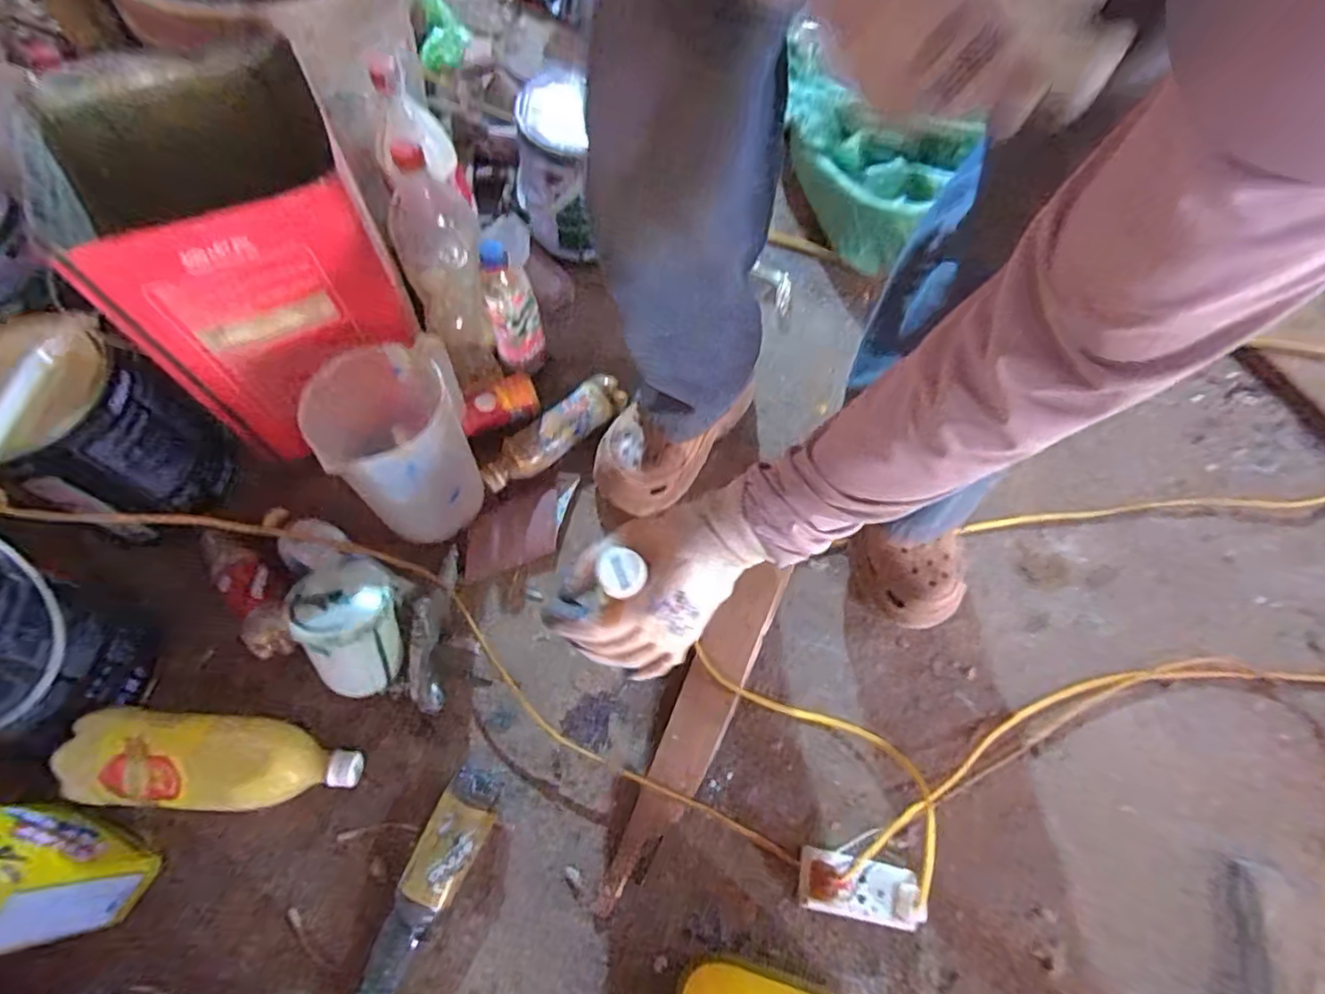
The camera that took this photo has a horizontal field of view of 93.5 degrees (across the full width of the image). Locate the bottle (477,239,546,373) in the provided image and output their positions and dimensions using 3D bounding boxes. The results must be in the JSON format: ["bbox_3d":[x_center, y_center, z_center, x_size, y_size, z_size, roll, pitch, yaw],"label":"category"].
[{"bbox_3d":[-0.187,-0.228,0.769,0.060,0.185,0.045,-14,67,-10],"label":"bottle"}]

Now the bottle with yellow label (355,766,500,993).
[{"bbox_3d":[-0.213,0.360,0.569,0.054,0.058,0.207,22,66,7],"label":"bottle with yellow label"}]

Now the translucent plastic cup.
[{"bbox_3d":[-0.280,-0.056,0.686,0.136,0.198,0.171,-19,67,-12],"label":"translucent plastic cup"}]

